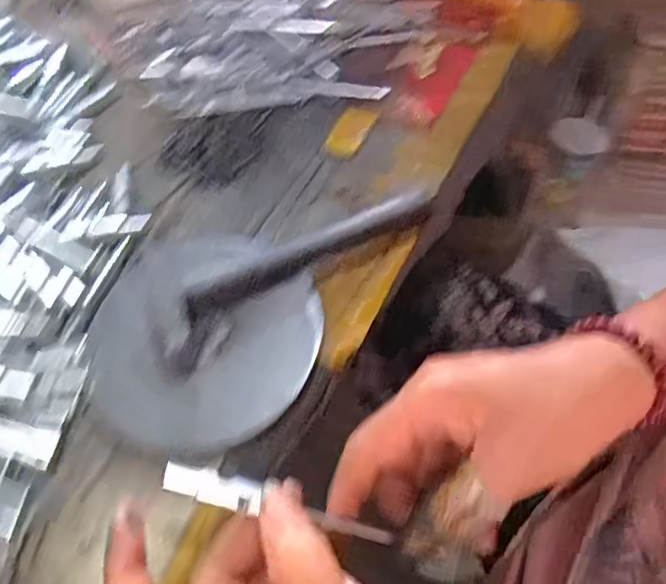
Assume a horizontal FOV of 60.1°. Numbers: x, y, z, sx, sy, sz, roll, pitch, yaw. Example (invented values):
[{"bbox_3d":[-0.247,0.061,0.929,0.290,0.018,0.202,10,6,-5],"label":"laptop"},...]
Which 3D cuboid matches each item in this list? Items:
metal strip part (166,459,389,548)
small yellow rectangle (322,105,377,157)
[{"bbox_3d":[-0.022,0.094,0.251,0.104,0.009,0.013,20,58,-9],"label":"metal strip part"},{"bbox_3d":[0.012,-0.113,0.405,0.025,0.007,0.048,20,60,13],"label":"small yellow rectangle"}]

